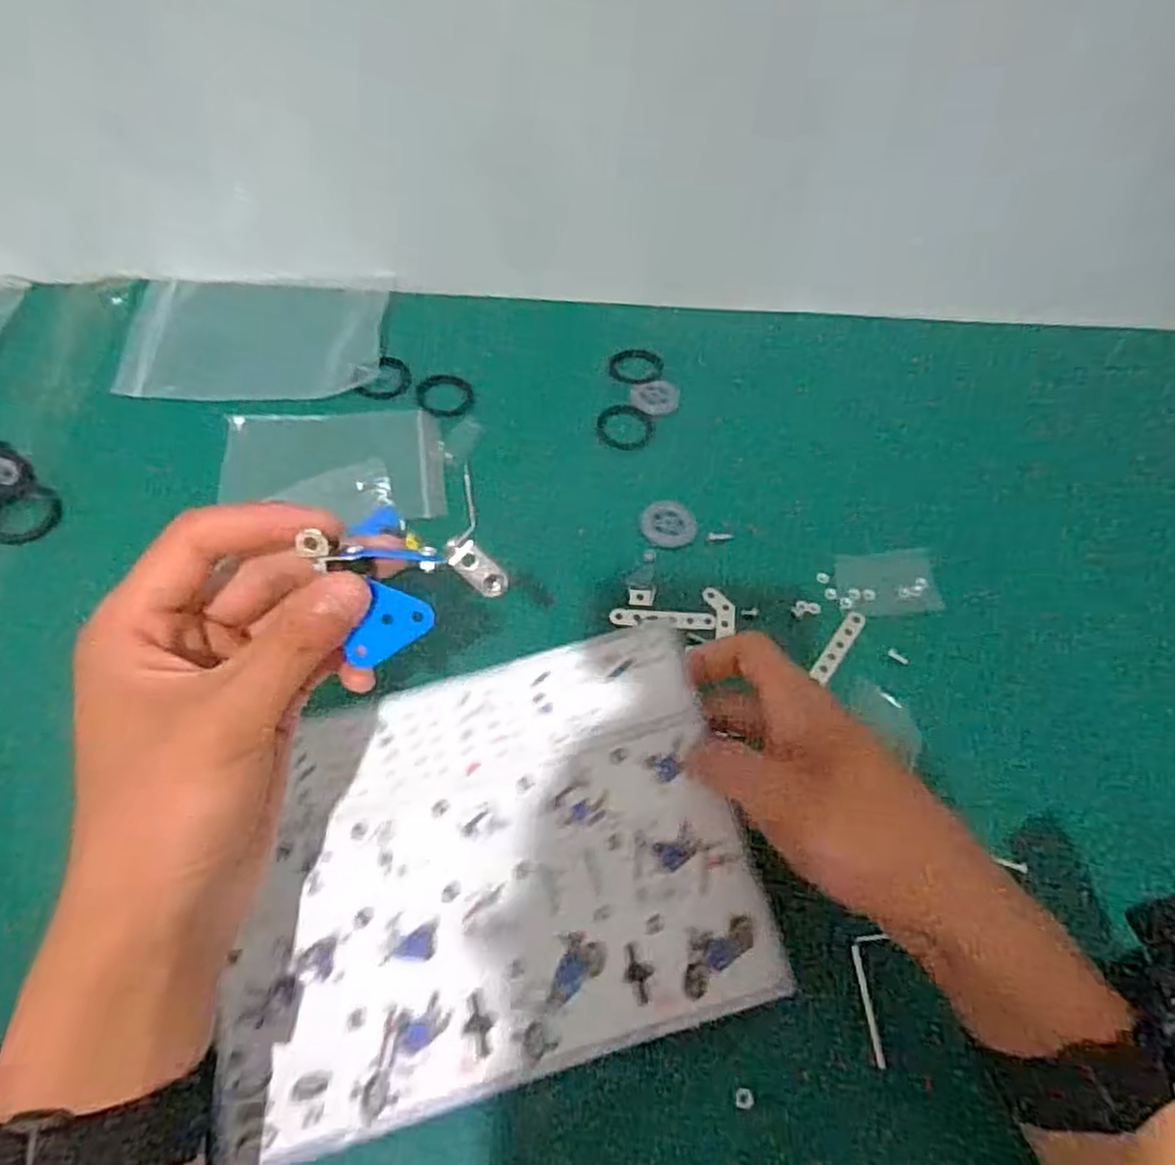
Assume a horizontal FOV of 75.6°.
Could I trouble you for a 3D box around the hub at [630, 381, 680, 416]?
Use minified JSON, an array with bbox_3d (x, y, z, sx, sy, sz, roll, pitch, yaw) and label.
[{"bbox_3d":[0.046,-0.127,0.521,0.033,0.007,0.029,15,57,5],"label":"hub"}]

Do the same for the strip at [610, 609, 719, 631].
[{"bbox_3d":[0.042,0.021,0.422,0.059,0.004,0.012,3,49,-4],"label":"strip"}]

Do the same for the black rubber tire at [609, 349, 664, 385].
[{"bbox_3d":[0.035,-0.155,0.540,0.039,0.005,0.035,-38,68,-25],"label":"black rubber tire"}]

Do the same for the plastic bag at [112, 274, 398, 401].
[{"bbox_3d":[-0.221,-0.166,0.511,0.163,0.008,0.110,-3,63,-7],"label":"plastic bag"}]

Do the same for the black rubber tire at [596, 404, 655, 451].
[{"bbox_3d":[0.025,-0.104,0.506,0.038,0.004,0.043,25,59,11],"label":"black rubber tire"}]

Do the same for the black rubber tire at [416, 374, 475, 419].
[{"bbox_3d":[-0.094,-0.125,0.503,0.038,0.004,0.040,2,57,-4],"label":"black rubber tire"}]

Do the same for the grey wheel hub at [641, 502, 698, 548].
[{"bbox_3d":[0.050,-0.035,0.457,0.033,0.004,0.033,2,57,-4],"label":"grey wheel hub"}]

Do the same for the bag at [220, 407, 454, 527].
[{"bbox_3d":[-0.151,-0.072,0.456,0.124,0.009,0.087,-8,58,-10],"label":"bag"}]

